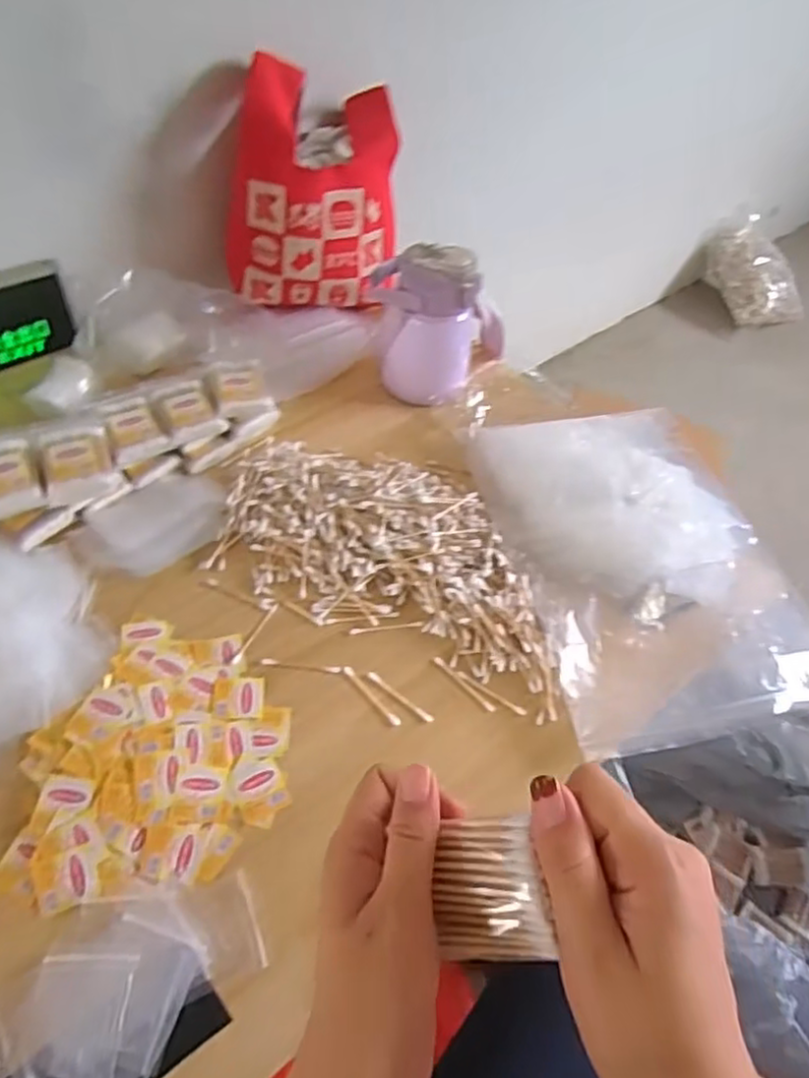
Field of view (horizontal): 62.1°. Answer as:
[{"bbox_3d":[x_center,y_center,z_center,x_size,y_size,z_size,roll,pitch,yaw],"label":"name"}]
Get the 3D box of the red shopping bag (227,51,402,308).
[{"bbox_3d":[-0.114,-0.445,0.852,0.206,0.233,0.184,2,52,-5],"label":"red shopping bag"}]

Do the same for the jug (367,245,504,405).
[{"bbox_3d":[0.049,-0.256,0.799,0.170,0.175,0.102,-11,54,-14],"label":"jug"}]

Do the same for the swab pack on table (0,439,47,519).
[{"bbox_3d":[-0.371,-0.057,0.622,0.059,0.029,0.073,-18,56,-19],"label":"swab pack on table"}]

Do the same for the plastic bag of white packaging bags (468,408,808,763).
[{"bbox_3d":[0.242,0.006,0.693,0.269,0.049,0.383,-8,53,-12],"label":"plastic bag of white packaging bags"}]

